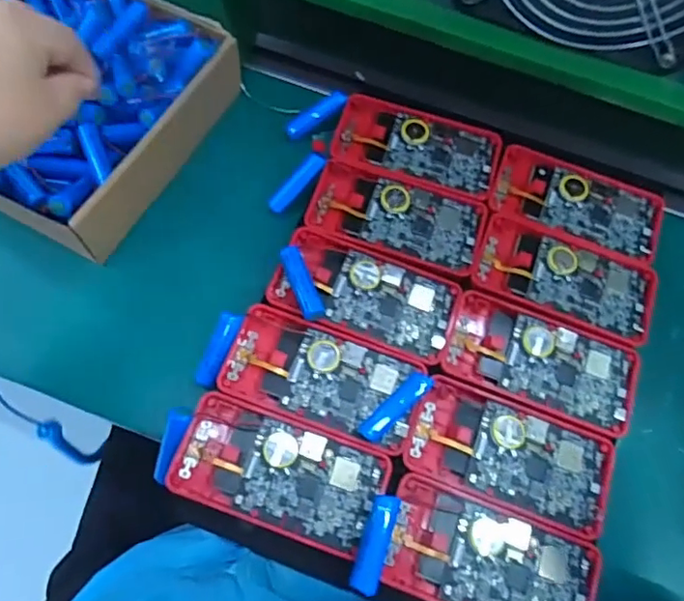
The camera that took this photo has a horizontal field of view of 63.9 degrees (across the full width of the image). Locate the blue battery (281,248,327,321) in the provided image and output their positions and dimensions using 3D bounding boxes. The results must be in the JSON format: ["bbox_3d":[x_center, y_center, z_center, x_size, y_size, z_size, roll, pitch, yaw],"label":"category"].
[{"bbox_3d":[-0.026,-0.011,0.363,0.015,0.017,0.052,-19,71,-11],"label":"blue battery"}]

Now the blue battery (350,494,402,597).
[{"bbox_3d":[0.019,0.137,0.312,0.018,0.015,0.051,19,69,4],"label":"blue battery"}]

